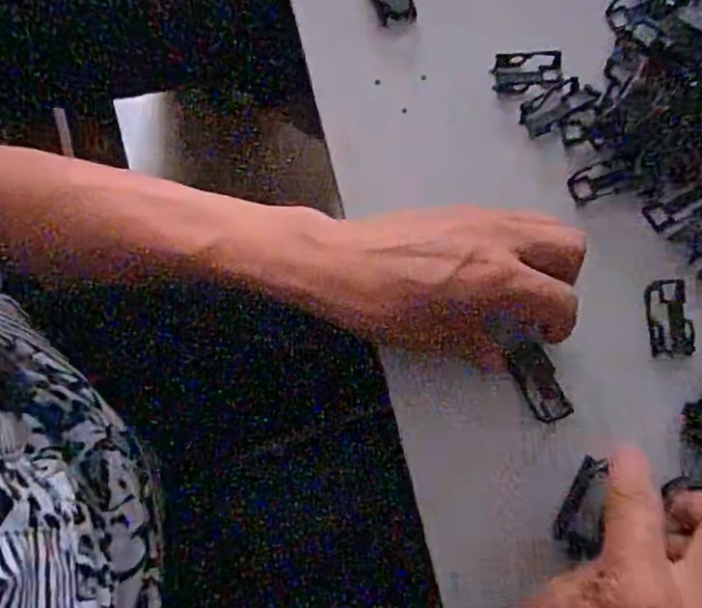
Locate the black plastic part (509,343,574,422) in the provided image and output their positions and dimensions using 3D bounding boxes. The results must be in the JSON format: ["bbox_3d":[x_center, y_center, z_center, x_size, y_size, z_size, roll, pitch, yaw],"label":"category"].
[{"bbox_3d":[0.098,0.041,0.326,0.019,0.004,0.040,-27,85,-6],"label":"black plastic part"}]

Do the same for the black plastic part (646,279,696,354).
[{"bbox_3d":[0.169,0.007,0.333,0.022,0.004,0.040,-4,81,1],"label":"black plastic part"}]

